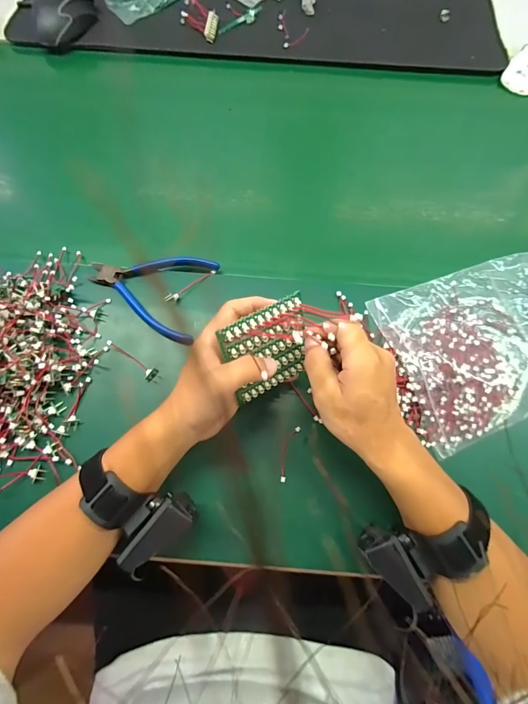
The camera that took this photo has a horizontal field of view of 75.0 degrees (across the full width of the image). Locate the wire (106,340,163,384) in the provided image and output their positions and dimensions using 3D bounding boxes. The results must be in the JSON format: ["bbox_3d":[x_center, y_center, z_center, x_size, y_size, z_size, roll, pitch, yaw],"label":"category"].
[{"bbox_3d":[-0.140,0.011,0.365,0.066,0.012,0.016,28,72,9],"label":"wire"}]

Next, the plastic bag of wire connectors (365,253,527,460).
[{"bbox_3d":[0.246,-0.015,0.365,0.243,0.031,0.164,-22,73,-8],"label":"plastic bag of wire connectors"}]

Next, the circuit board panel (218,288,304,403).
[{"bbox_3d":[0.005,-0.001,0.307,0.077,0.081,0.006,-27,41,-16],"label":"circuit board panel"}]

